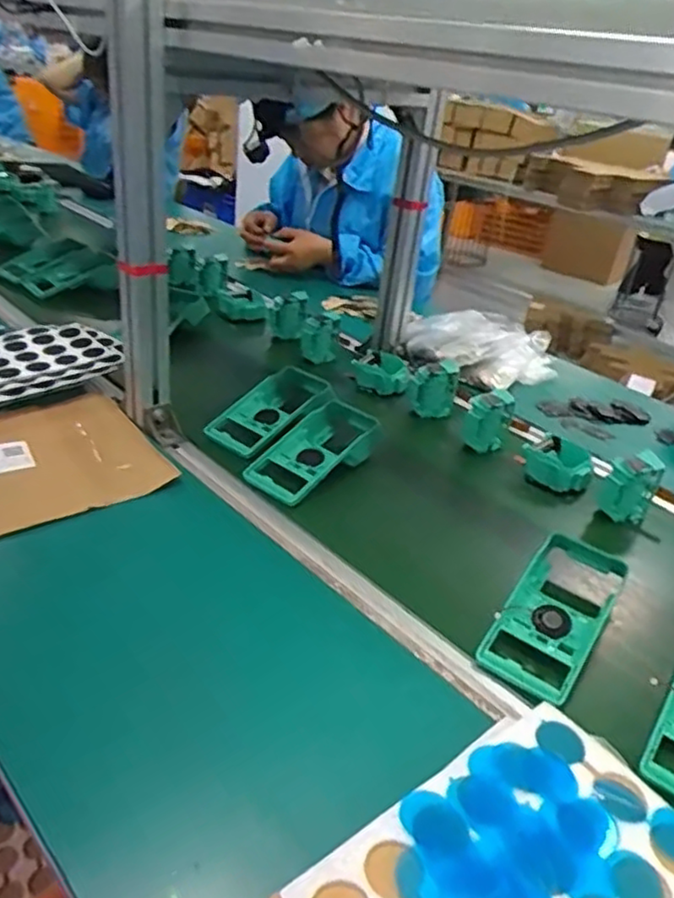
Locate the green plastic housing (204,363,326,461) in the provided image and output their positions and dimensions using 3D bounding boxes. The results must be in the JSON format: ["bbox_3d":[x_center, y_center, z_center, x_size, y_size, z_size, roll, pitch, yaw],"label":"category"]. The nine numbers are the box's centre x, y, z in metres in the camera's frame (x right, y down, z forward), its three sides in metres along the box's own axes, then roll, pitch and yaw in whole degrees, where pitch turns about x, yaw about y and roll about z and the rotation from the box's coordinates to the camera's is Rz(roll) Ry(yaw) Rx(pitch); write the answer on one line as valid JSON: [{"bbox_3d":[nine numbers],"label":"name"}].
[{"bbox_3d":[-0.083,-0.051,0.899,0.092,0.045,0.184,27,38,32],"label":"green plastic housing"}]

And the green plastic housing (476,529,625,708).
[{"bbox_3d":[0.204,0.151,0.626,0.085,0.034,0.181,24,34,26],"label":"green plastic housing"}]

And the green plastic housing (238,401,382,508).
[{"bbox_3d":[-0.025,-0.001,0.825,0.091,0.046,0.181,30,38,34],"label":"green plastic housing"}]

